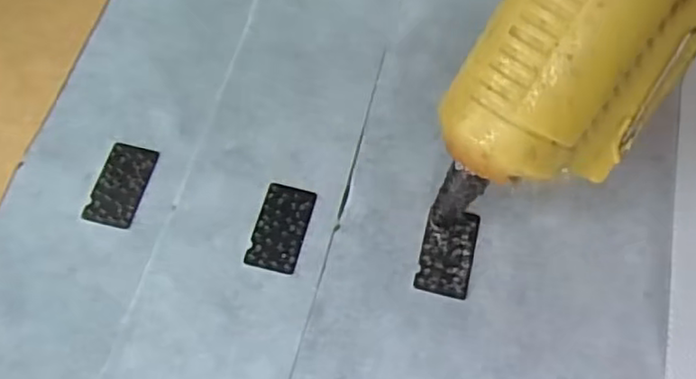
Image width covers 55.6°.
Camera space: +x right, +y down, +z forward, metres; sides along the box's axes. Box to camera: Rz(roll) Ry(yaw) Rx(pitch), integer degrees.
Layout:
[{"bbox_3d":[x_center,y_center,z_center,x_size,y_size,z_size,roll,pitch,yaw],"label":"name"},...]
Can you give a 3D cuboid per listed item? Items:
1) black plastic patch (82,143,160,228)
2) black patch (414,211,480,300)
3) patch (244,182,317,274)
[{"bbox_3d":[-0.074,-0.003,0.215,0.016,0.004,0.029,12,64,5],"label":"black plastic patch"},{"bbox_3d":[0.031,0.019,0.203,0.016,0.004,0.027,14,64,6],"label":"black patch"},{"bbox_3d":[-0.021,0.011,0.208,0.016,0.004,0.029,14,64,6],"label":"patch"}]

